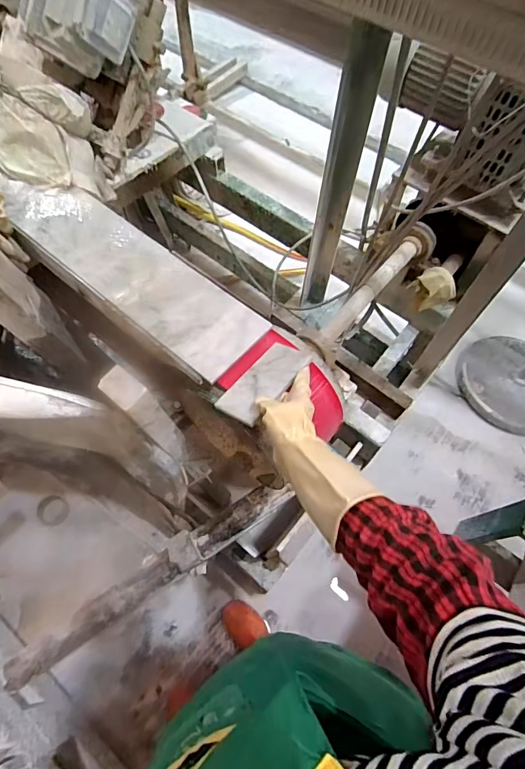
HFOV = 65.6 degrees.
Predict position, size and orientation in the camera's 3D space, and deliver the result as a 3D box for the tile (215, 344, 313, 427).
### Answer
[{"bbox_3d":[0.005,-0.005,0.613,0.075,0.012,0.154,29,65,35],"label":"tile"}]

